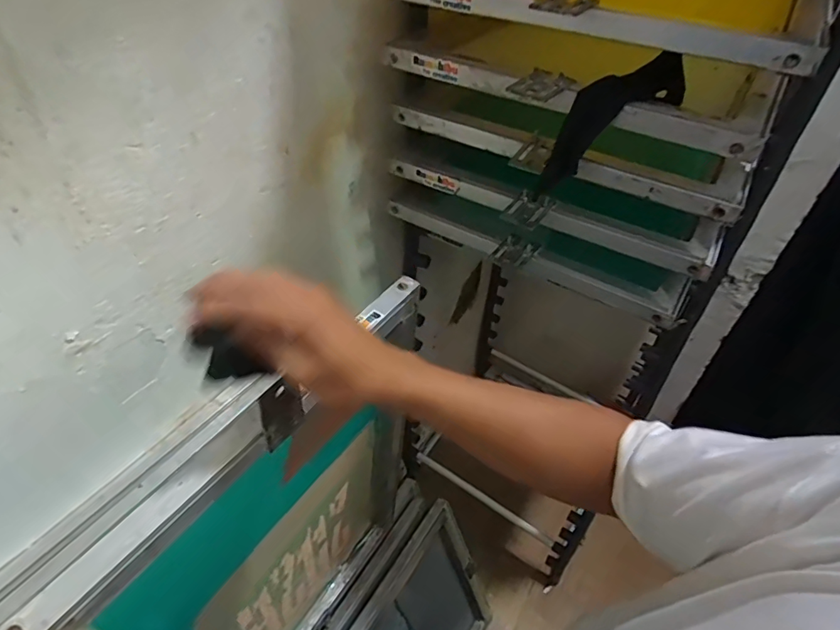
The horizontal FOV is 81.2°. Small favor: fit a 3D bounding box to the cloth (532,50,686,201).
[{"bbox_3d":[0.201,-0.217,0.575,0.090,0.213,0.049,34,38,-21],"label":"cloth"}]

